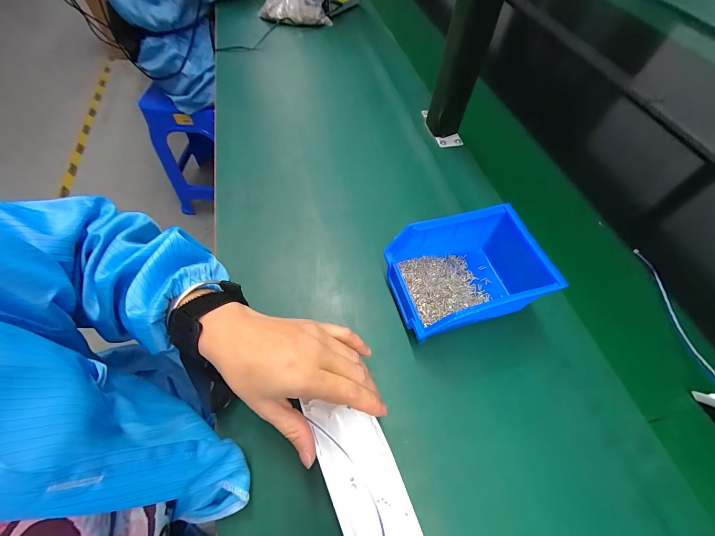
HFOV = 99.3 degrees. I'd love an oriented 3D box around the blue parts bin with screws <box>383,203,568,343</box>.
[{"bbox_3d":[0.116,0.007,0.324,0.158,0.075,0.106,-12,61,-9],"label":"blue parts bin with screws"}]

